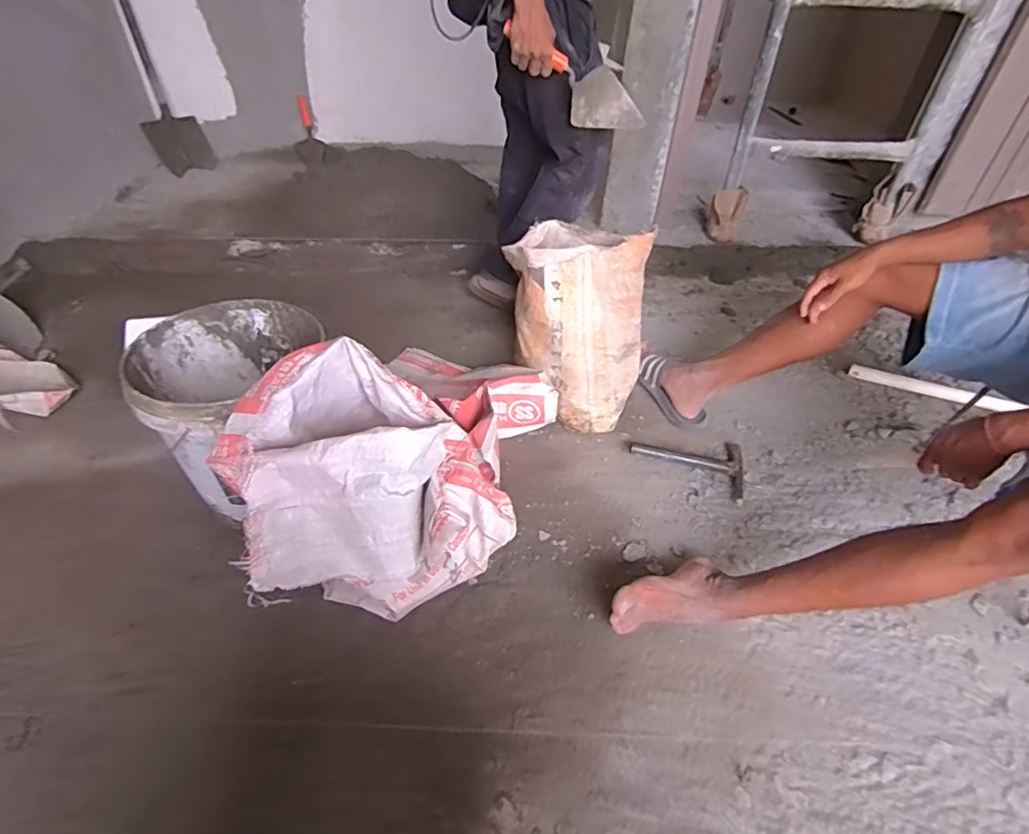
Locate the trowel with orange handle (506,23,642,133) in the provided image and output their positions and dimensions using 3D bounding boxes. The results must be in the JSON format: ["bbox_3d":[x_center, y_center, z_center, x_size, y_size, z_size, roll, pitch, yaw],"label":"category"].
[{"bbox_3d":[0.117,-0.654,1.067,0.317,0.109,0.044,27,42,-17],"label":"trowel with orange handle"}]

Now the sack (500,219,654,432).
[{"bbox_3d":[0.141,-0.220,1.257,0.311,0.330,0.374,6,42,4],"label":"sack"}]

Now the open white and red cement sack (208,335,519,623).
[{"bbox_3d":[-0.207,0.097,0.859,0.409,0.302,0.304,-3,42,-7],"label":"open white and red cement sack"}]

